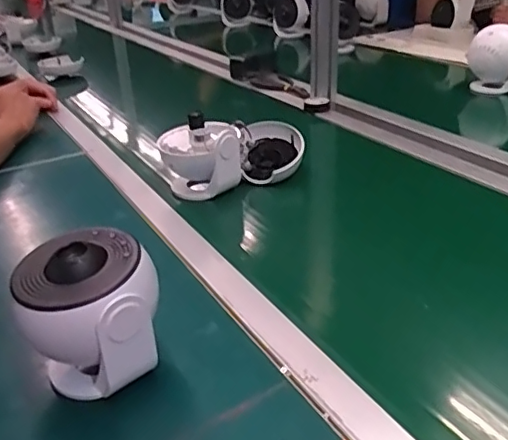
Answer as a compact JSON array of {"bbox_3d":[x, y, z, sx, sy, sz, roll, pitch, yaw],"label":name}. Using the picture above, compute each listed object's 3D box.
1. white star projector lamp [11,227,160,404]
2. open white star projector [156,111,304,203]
[{"bbox_3d":[-0.135,0.083,0.483,0.111,0.119,0.096,-12,28,-16],"label":"white star projector lamp"},{"bbox_3d":[-0.026,-0.106,0.849,0.212,0.100,0.100,-11,28,-26],"label":"open white star projector"}]

